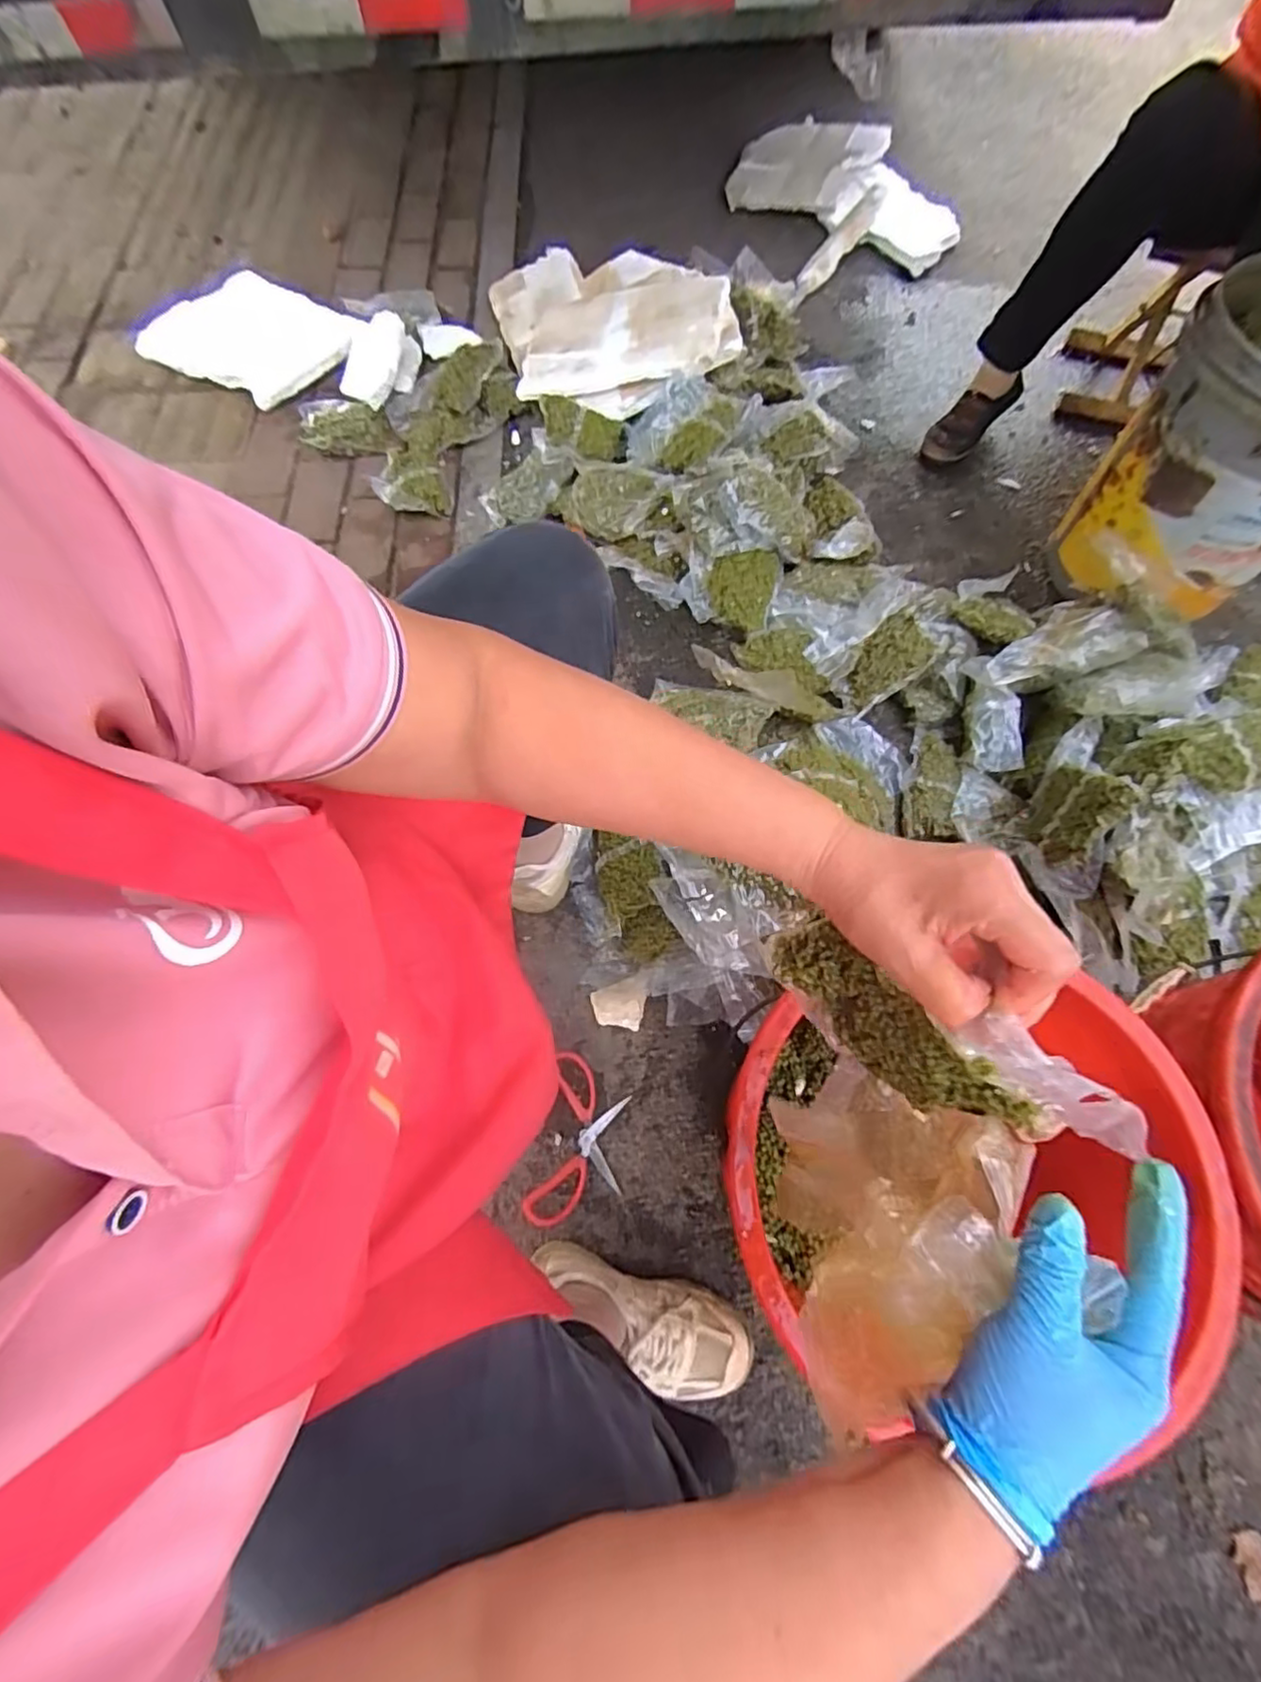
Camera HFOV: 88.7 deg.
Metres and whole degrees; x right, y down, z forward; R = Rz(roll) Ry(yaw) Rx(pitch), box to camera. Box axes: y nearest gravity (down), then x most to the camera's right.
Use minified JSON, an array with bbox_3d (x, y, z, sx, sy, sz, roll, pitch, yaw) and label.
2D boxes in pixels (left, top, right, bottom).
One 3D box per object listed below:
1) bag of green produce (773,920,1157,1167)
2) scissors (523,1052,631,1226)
[{"bbox_3d":[0.164,0.108,0.348,0.191,0.134,0.042,38,74,16],"label":"bag of green produce"},{"bbox_3d":[-0.059,0.357,0.769,0.098,0.012,0.184,11,68,3],"label":"scissors"}]

